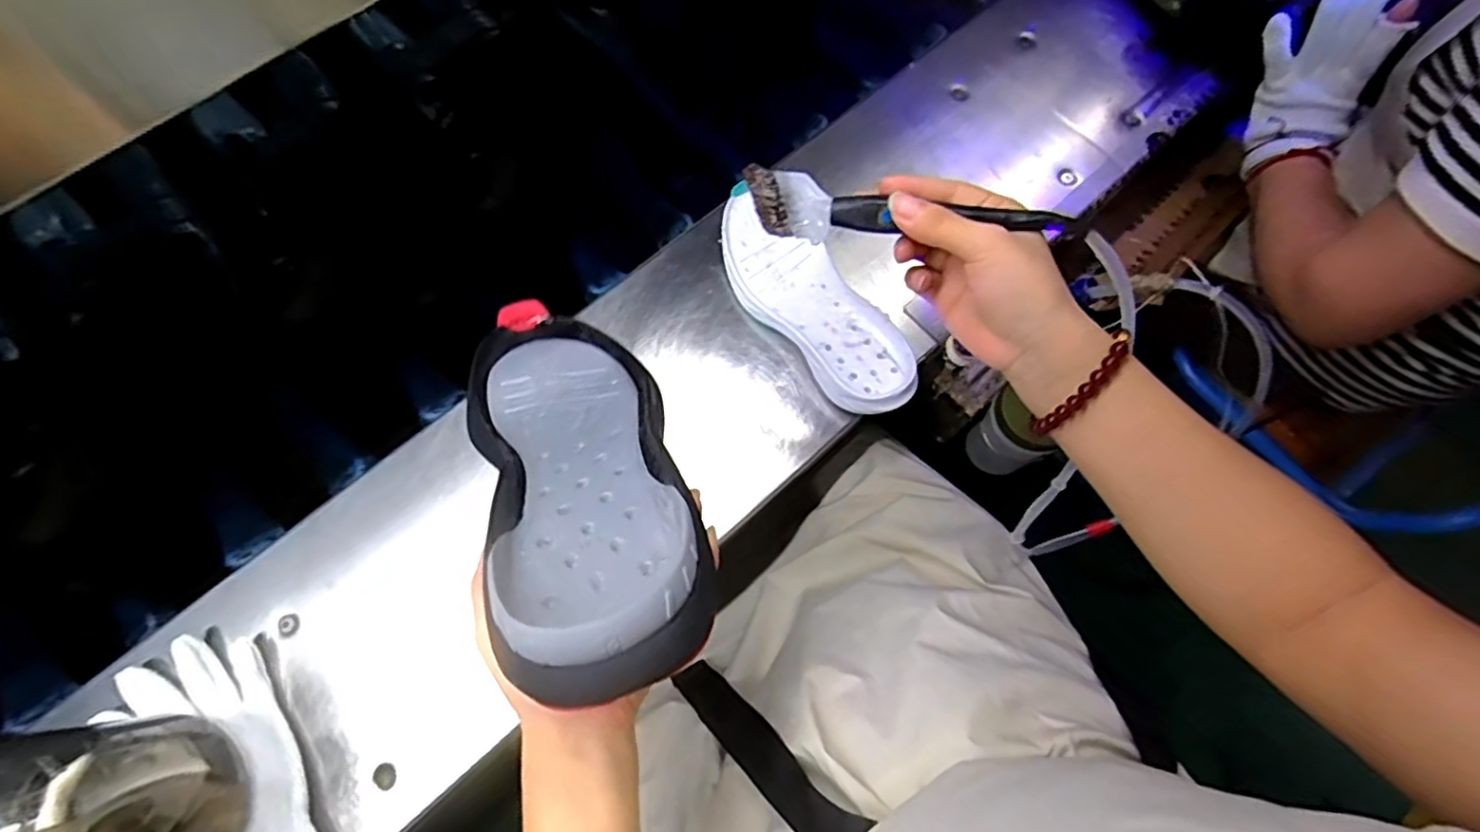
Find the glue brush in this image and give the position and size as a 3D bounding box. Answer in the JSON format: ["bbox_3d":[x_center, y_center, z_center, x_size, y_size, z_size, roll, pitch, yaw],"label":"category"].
[{"bbox_3d":[0.086,-0.108,0.341,0.174,0.019,0.031,10,78,17],"label":"glue brush"}]

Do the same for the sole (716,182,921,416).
[{"bbox_3d":[0.060,-0.100,0.557,0.088,0.047,0.225,-40,81,-8],"label":"sole"}]

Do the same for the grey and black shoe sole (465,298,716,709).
[{"bbox_3d":[-0.099,0.018,0.385,0.108,0.050,0.327,-28,39,-6],"label":"grey and black shoe sole"}]

